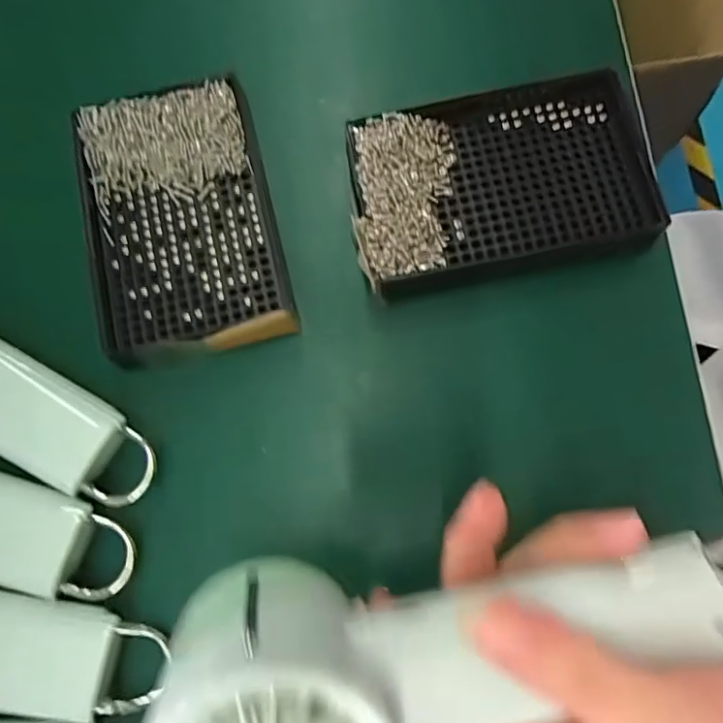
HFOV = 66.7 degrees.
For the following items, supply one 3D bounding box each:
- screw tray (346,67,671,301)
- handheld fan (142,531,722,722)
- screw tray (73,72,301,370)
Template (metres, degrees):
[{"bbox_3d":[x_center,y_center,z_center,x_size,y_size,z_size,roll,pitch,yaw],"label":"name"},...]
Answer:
[{"bbox_3d":[0.069,-0.088,0.270,0.147,0.019,0.094,-12,75,0],"label":"screw tray"},{"bbox_3d":[0.032,0.090,0.166,0.181,0.052,0.074,-9,78,-15],"label":"handheld fan"},{"bbox_3d":[-0.091,-0.072,0.272,0.091,0.015,0.141,-14,79,-2],"label":"screw tray"}]

